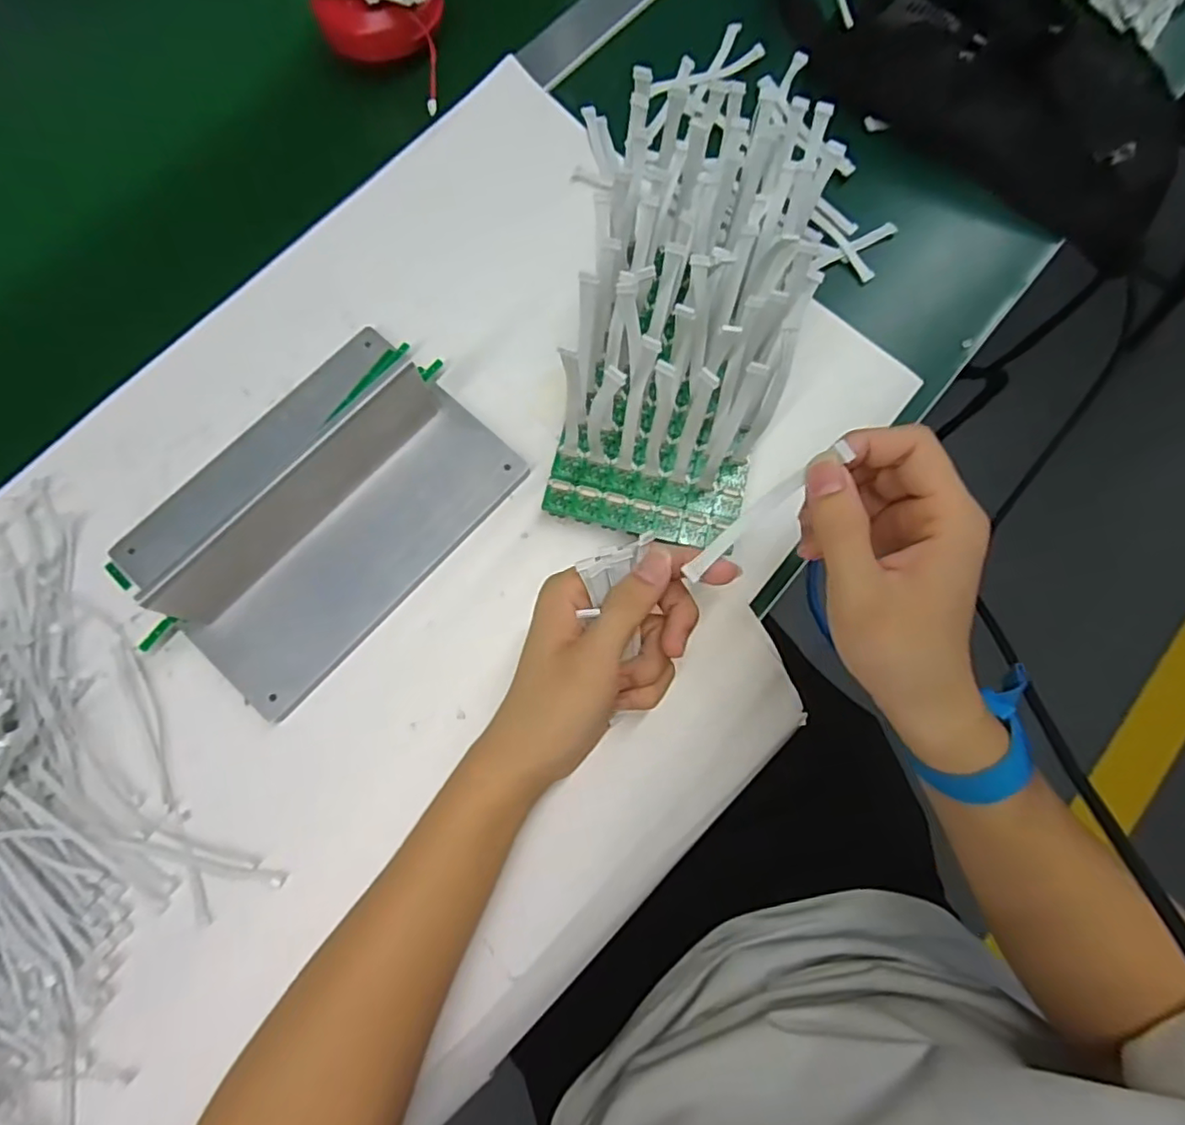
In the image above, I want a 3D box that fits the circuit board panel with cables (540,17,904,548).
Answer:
[{"bbox_3d":[0.055,-0.140,0.319,0.153,0.081,0.262,15,96,3],"label":"circuit board panel with cables"}]

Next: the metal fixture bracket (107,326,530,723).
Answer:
[{"bbox_3d":[-0.157,-0.034,0.334,0.142,0.059,0.209,42,80,8],"label":"metal fixture bracket"}]

